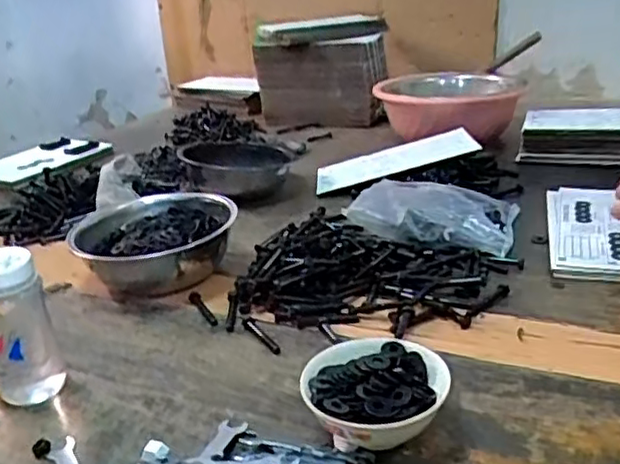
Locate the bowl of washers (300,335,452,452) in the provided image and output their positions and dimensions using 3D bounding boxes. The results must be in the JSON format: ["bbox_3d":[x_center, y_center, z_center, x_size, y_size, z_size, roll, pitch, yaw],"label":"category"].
[{"bbox_3d":[0.061,0.165,0.626,0.135,0.063,0.134,-4,22,2],"label":"bowl of washers"}]

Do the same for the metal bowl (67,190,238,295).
[{"bbox_3d":[-0.242,0.013,1.026,0.237,0.097,0.237,-4,22,2],"label":"metal bowl"}]

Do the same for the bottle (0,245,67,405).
[{"bbox_3d":[-0.321,0.103,0.712,0.071,0.178,0.075,-16,24,-24],"label":"bottle"}]

